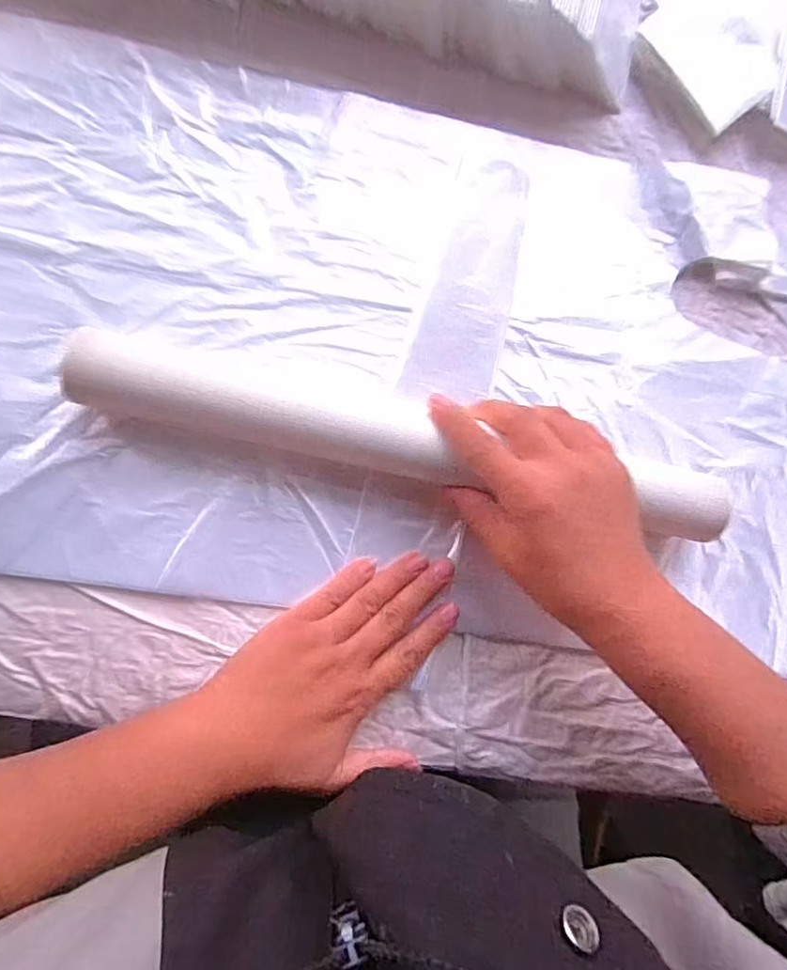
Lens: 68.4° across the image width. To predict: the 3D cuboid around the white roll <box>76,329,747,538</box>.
[{"bbox_3d":[0.014,-0.028,0.318,0.354,0.038,0.047,12,84,-5],"label":"white roll"}]

